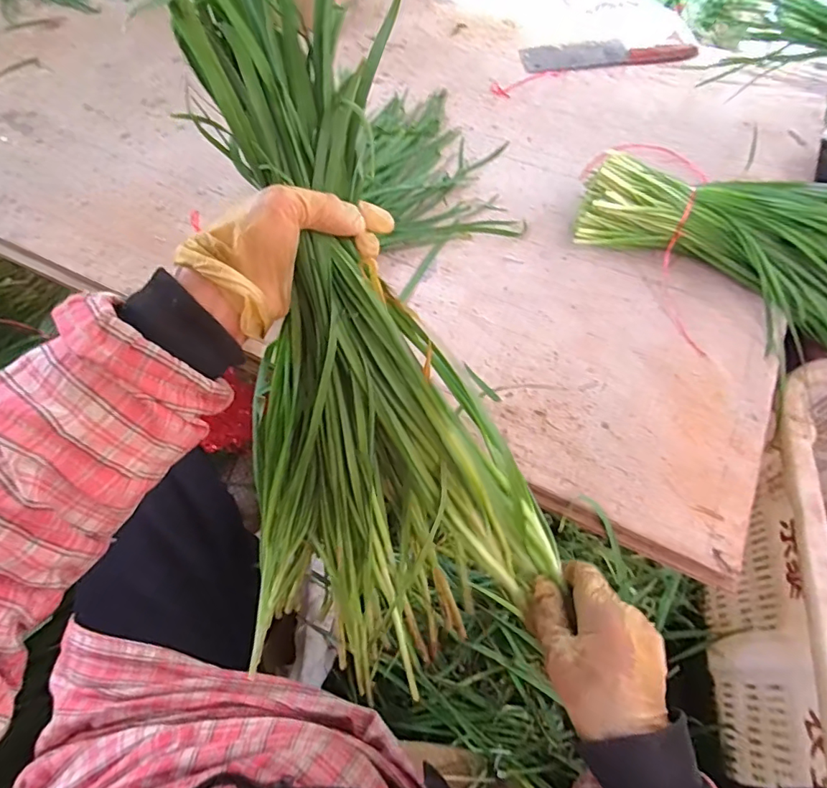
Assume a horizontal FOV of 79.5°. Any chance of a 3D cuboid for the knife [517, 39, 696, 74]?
[{"bbox_3d":[0.341,-0.608,0.885,0.291,0.015,0.097,-6,60,-4],"label":"knife"}]

